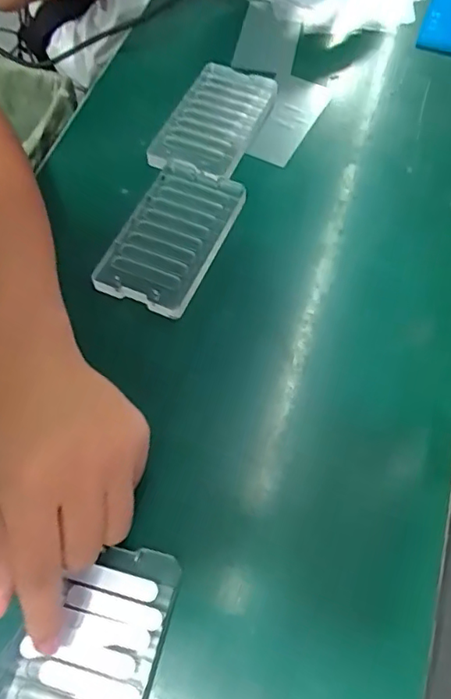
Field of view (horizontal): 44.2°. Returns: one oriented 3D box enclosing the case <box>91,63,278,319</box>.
[{"bbox_3d":[-0.024,-0.132,0.427,0.077,0.014,0.235,13,64,7],"label":"case"}]

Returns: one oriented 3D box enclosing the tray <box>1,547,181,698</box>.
[{"bbox_3d":[-0.070,0.157,0.273,0.066,0.009,0.118,14,64,7],"label":"tray"}]

